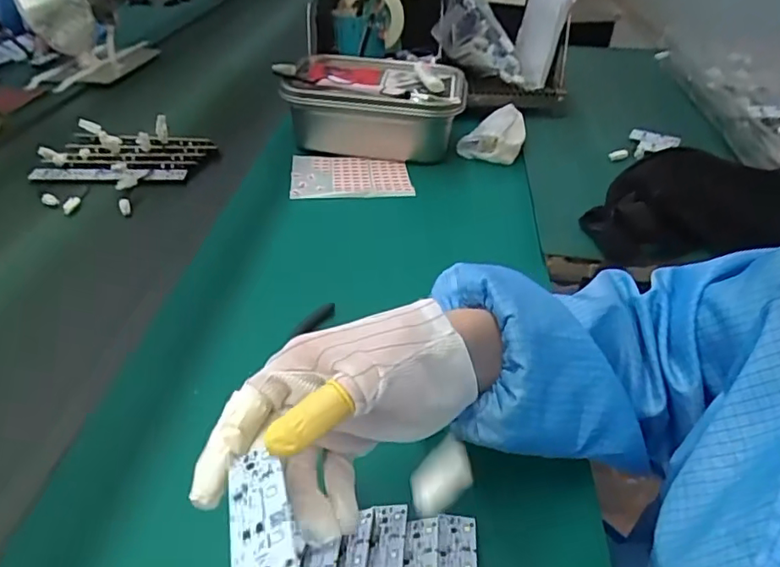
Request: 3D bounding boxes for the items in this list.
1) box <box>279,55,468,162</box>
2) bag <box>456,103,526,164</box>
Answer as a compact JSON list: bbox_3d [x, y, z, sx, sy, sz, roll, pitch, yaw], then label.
[{"bbox_3d":[-0.018,-0.248,0.763,0.237,0.087,0.159,8,39,9],"label":"box"},{"bbox_3d":[0.142,-0.207,0.761,0.087,0.053,0.068,10,39,12],"label":"bag"}]

